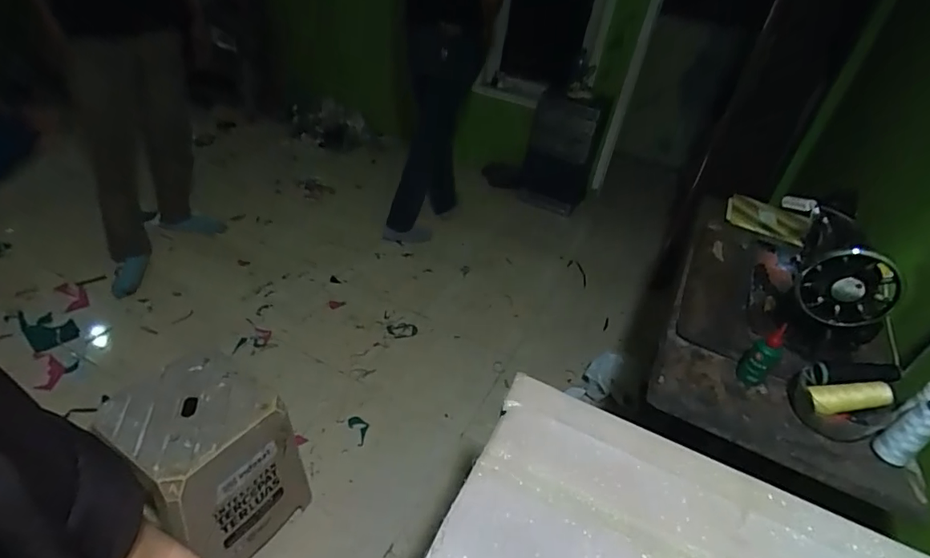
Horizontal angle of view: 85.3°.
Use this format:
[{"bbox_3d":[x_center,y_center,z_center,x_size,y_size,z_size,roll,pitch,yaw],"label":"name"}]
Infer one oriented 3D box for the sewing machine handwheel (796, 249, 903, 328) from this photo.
[{"bbox_3d":[0.605,0.016,0.802,0.131,0.129,0.025,22,38,15],"label":"sewing machine handwheel"}]

